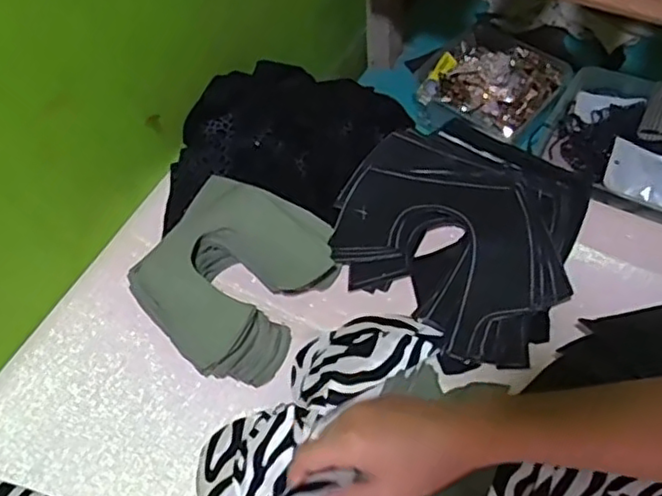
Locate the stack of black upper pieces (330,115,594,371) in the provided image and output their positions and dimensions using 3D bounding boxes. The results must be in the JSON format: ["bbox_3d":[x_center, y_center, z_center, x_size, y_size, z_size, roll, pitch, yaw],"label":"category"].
[{"bbox_3d":[0.122,-0.019,0.604,0.219,0.039,0.215,32,64,22],"label":"stack of black upper pieces"}]

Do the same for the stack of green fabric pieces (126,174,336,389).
[{"bbox_3d":[-0.090,0.025,0.583,0.149,0.053,0.161,23,61,18],"label":"stack of green fabric pieces"}]

